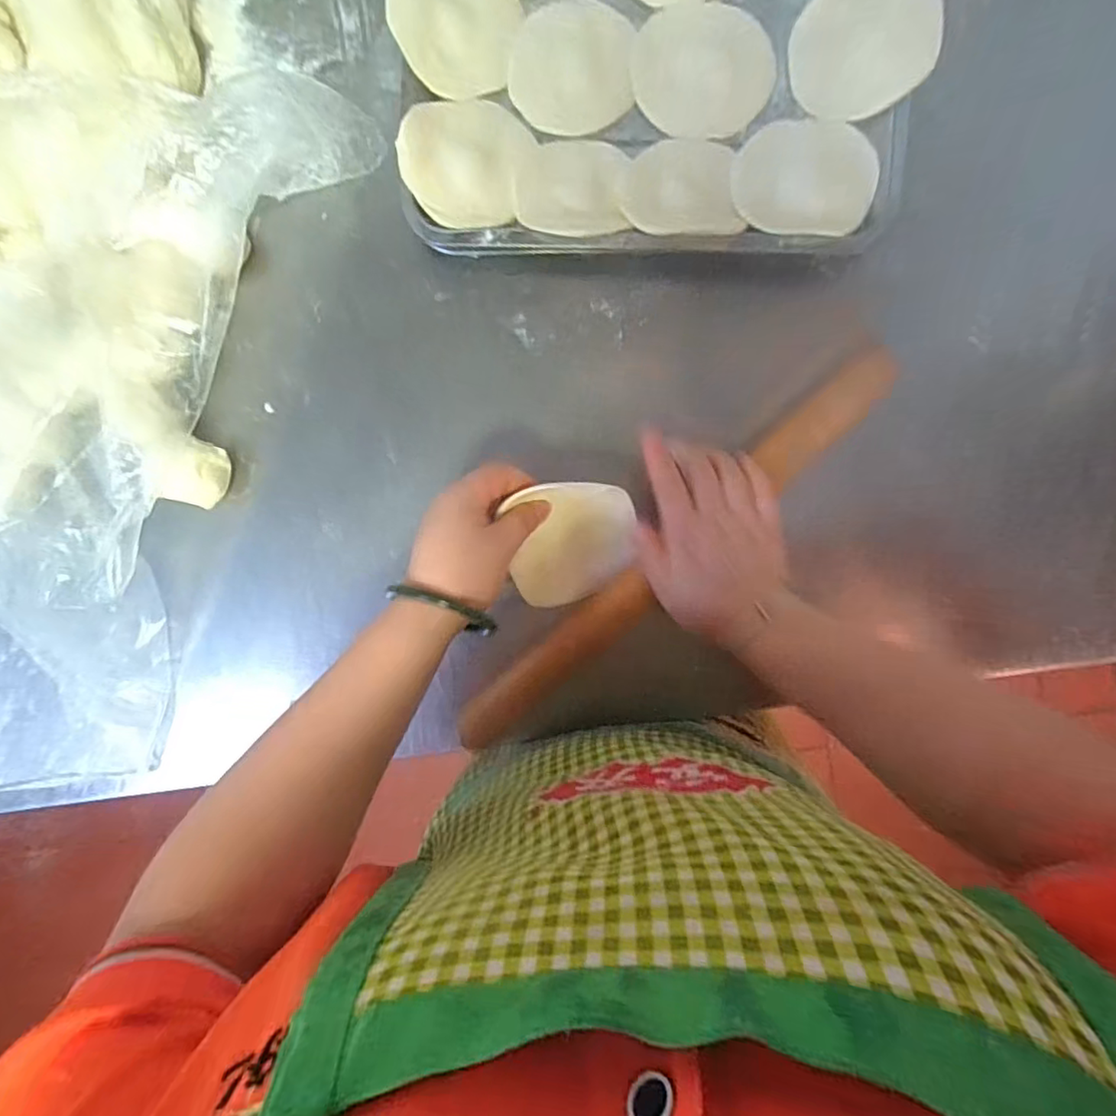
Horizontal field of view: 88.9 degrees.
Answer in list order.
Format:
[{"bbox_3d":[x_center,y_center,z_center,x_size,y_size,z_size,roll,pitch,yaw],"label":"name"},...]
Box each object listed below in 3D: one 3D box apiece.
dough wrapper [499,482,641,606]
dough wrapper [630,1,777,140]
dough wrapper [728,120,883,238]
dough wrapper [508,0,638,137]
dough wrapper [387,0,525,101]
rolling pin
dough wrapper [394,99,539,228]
[{"bbox_3d":[0.011,-0.011,0.388,0.085,0.011,0.086,-14,116,-13],"label":"dough wrapper"},{"bbox_3d":[0.102,-0.349,0.405,0.094,0.004,0.099,0,93,3],"label":"dough wrapper"},{"bbox_3d":[0.170,-0.264,0.394,0.094,0.008,0.089,6,83,3],"label":"dough wrapper"},{"bbox_3d":[0.010,-0.356,0.408,0.086,0.004,0.097,3,93,3],"label":"dough wrapper"},{"bbox_3d":[-0.074,-0.377,0.403,0.087,0.006,0.091,14,90,-14],"label":"dough wrapper"},{"bbox_3d":[0.080,-0.004,0.400,0.389,0.034,0.039,-43,90,7],"label":"rolling pin"},{"bbox_3d":[-0.068,-0.284,0.407,0.089,0.005,0.092,17,88,-3],"label":"dough wrapper"}]

